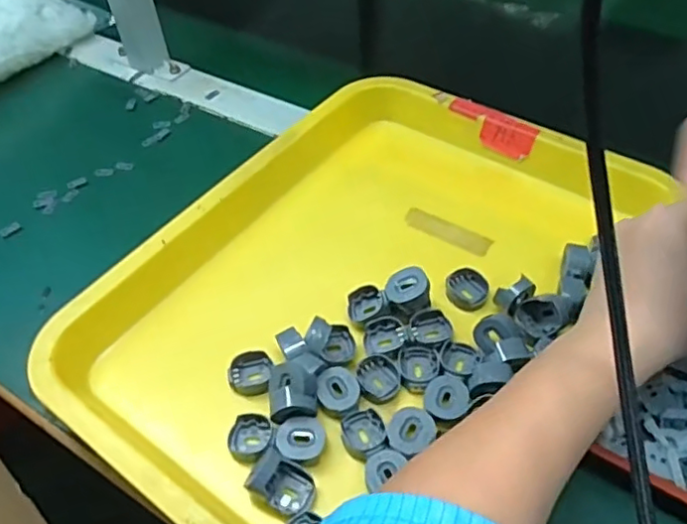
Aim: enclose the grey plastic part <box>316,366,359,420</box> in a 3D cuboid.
[{"bbox_3d":[-0.003,0.078,0.370,0.025,0.011,0.031,-15,50,-8],"label":"grey plastic part"}]

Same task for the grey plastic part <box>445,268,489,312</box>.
[{"bbox_3d":[0.084,0.018,0.419,0.028,0.011,0.026,8,51,11],"label":"grey plastic part"}]

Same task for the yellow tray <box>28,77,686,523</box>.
[{"bbox_3d":[0.013,0.003,0.423,0.251,0.034,0.384,29,58,26],"label":"yellow tray"}]

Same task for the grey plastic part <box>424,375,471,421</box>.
[{"bbox_3d":[0.061,0.081,0.363,0.026,0.009,0.026,4,50,8],"label":"grey plastic part"}]

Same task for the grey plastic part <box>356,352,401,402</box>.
[{"bbox_3d":[0.022,0.071,0.380,0.025,0.010,0.027,-6,50,0],"label":"grey plastic part"}]

